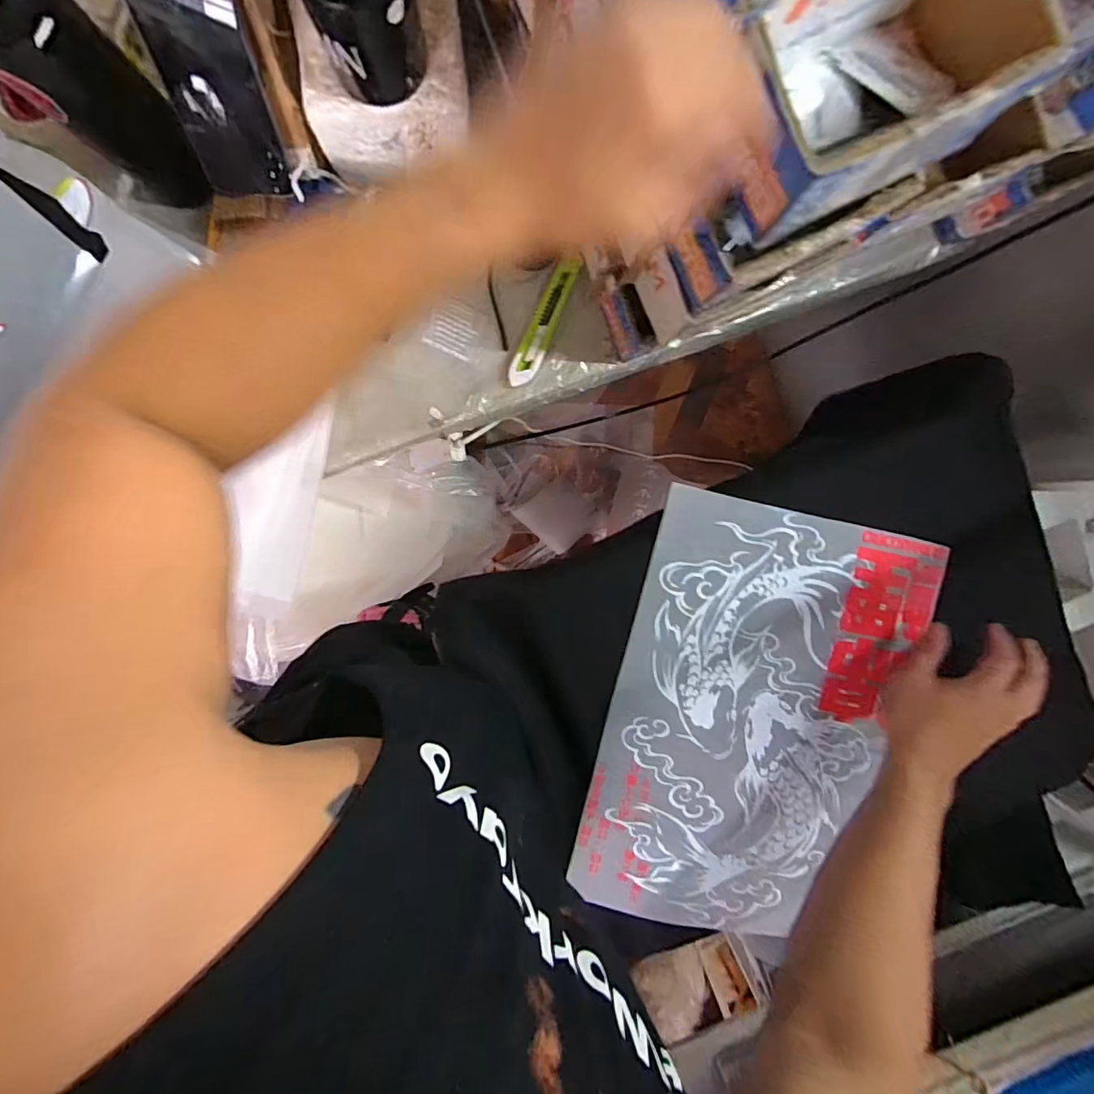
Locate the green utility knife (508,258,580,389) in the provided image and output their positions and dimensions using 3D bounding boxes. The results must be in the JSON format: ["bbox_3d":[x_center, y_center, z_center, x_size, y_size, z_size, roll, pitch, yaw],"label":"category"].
[{"bbox_3d":[-0.004,-0.243,0.559,0.030,0.011,0.141,23,94,-7],"label":"green utility knife"}]

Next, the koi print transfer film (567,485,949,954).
[{"bbox_3d":[0.192,0.172,0.499,0.265,0.011,0.417,14,95,-6],"label":"koi print transfer film"}]

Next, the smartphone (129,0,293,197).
[{"bbox_3d":[-0.271,-0.377,0.420,0.076,0.163,0.012,-1,60,-4],"label":"smartphone"}]

